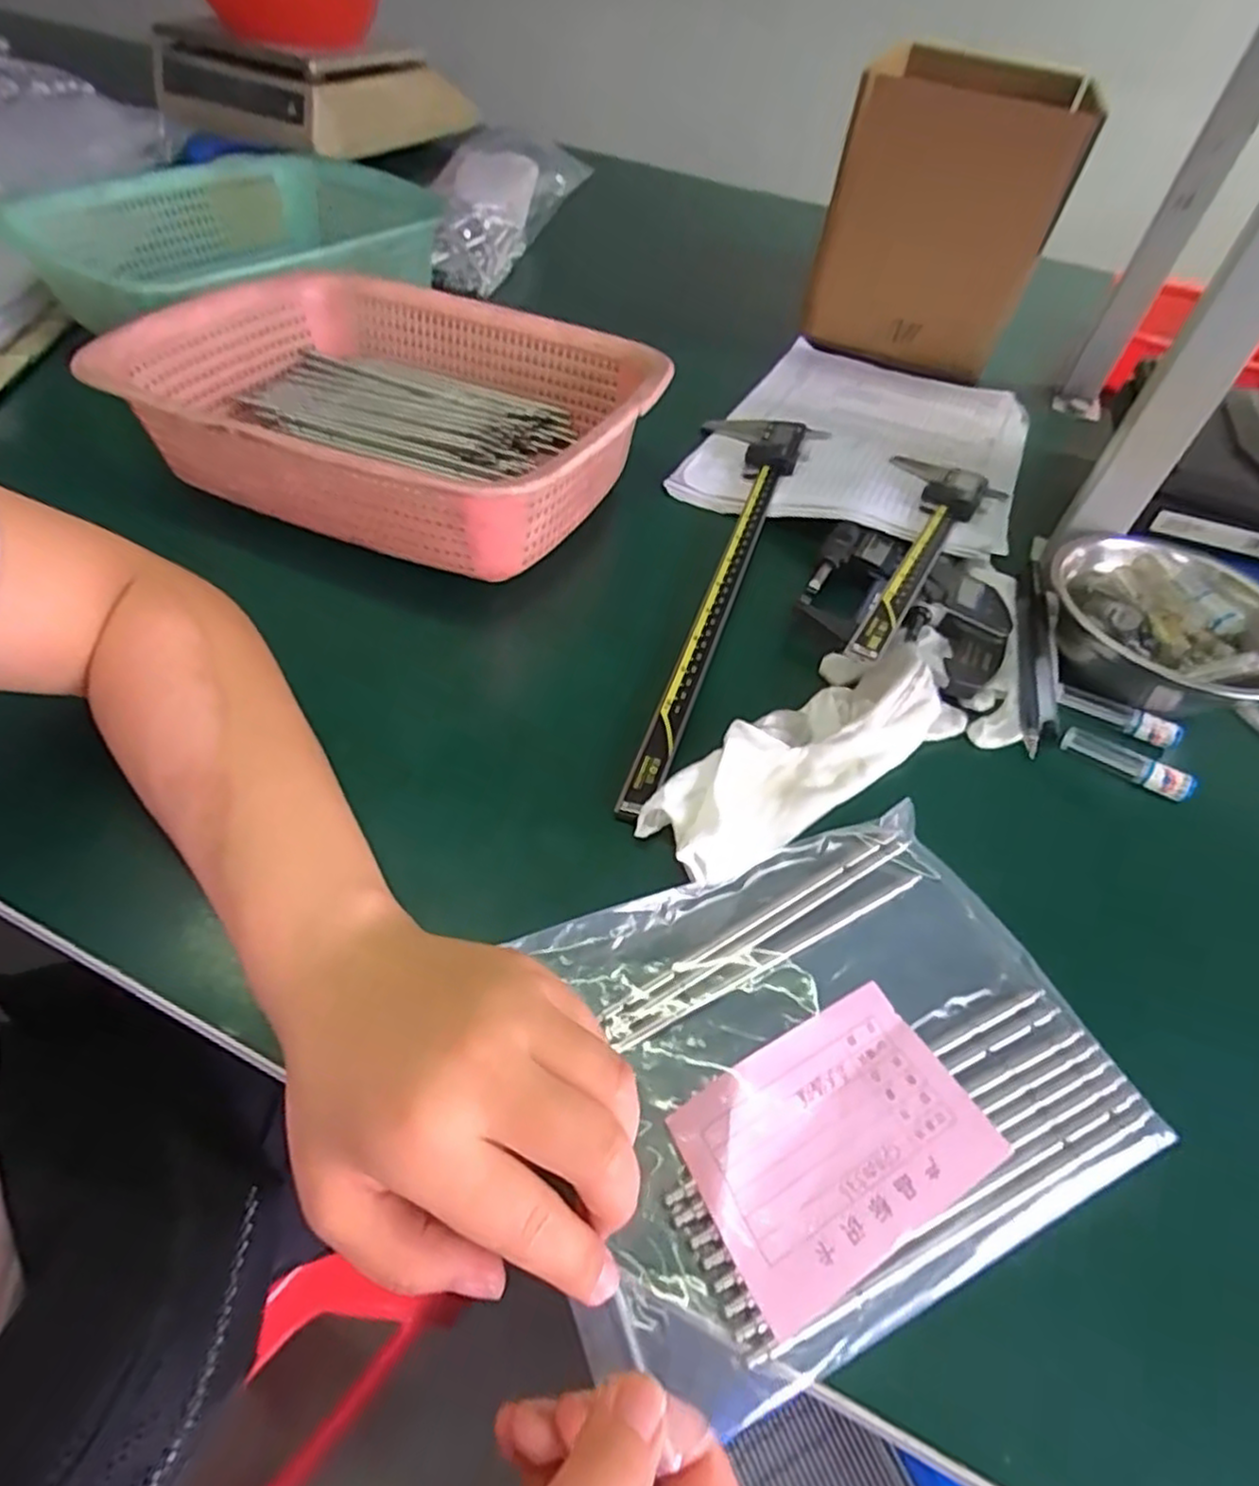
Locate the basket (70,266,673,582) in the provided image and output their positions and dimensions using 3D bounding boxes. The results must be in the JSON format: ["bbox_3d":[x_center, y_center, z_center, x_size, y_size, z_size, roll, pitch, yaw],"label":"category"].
[{"bbox_3d":[-0.134,-0.193,0.451,0.277,0.098,0.211,23,51,12],"label":"basket"}]

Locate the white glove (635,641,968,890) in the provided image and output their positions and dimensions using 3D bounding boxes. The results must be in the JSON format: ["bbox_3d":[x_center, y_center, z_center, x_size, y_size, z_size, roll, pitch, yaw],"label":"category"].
[{"bbox_3d":[0.080,-0.001,0.331,0.173,0.018,0.064,-27,58,-26],"label":"white glove"}]

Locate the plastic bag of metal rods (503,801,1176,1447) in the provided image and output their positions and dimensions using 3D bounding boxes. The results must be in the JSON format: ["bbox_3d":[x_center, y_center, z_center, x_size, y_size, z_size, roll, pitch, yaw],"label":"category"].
[{"bbox_3d":[0.068,0.110,0.254,0.187,0.021,0.146,-16,53,-19],"label":"plastic bag of metal rods"}]

